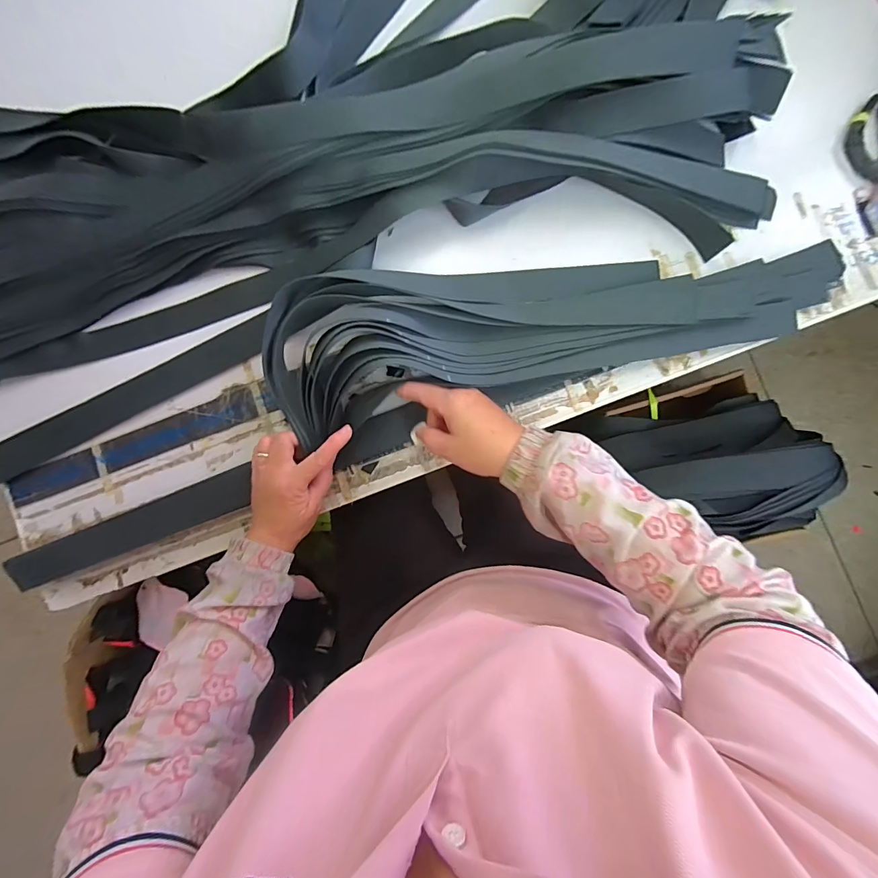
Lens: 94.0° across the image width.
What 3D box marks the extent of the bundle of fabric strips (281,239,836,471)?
[{"bbox_3d":[0.126,-0.114,0.460,0.606,0.069,0.196,-9,90,-3],"label":"bundle of fabric strips"}]

